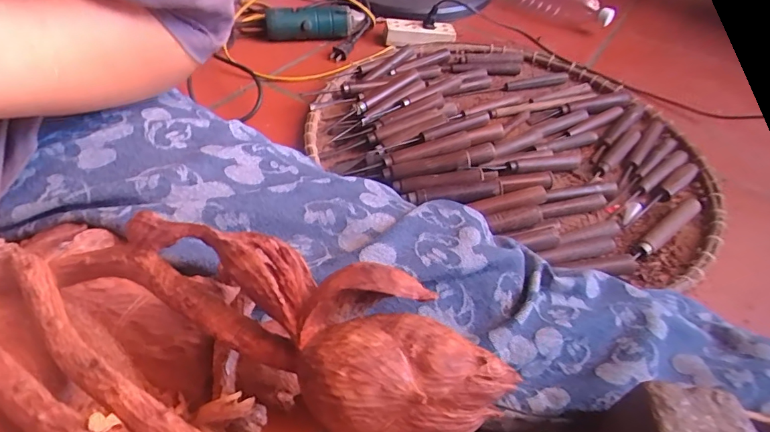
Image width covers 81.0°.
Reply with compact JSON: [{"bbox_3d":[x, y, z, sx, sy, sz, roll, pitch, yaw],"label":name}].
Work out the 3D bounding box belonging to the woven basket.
[{"bbox_3d":[0.181,-0.119,0.622,0.513,0.064,0.423,30,51,22],"label":"woven basket"}]

